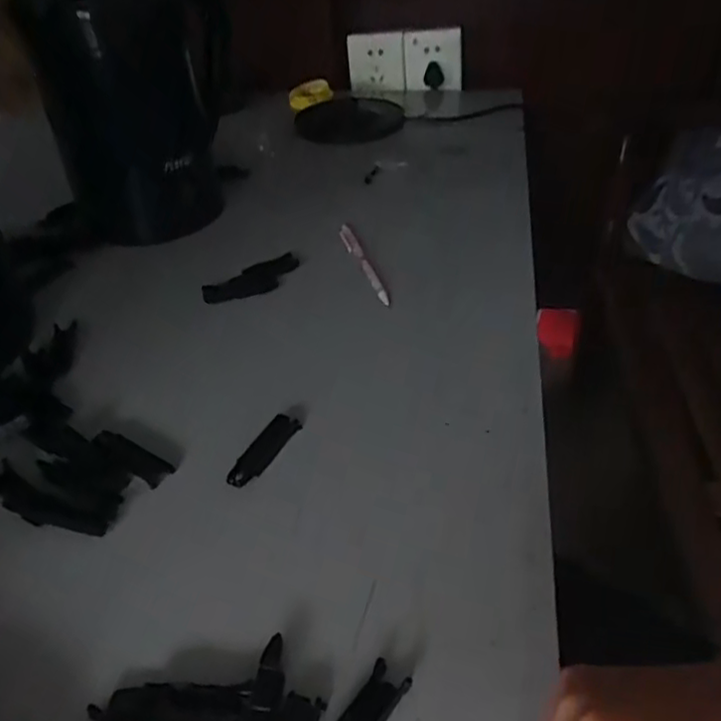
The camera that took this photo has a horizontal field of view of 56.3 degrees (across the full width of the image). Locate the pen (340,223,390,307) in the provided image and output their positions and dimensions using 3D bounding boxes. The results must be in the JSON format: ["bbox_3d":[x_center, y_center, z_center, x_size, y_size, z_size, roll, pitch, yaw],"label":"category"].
[{"bbox_3d":[0.001,-0.093,0.618,0.012,0.012,0.157,-11,38,-11],"label":"pen"}]

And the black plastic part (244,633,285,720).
[{"bbox_3d":[-0.043,0.153,0.301,0.013,0.010,0.062,5,38,9],"label":"black plastic part"}]

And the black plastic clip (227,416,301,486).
[{"bbox_3d":[-0.062,0.058,0.432,0.020,0.009,0.063,17,41,23],"label":"black plastic clip"}]

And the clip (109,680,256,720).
[{"bbox_3d":[-0.081,0.155,0.305,0.065,0.013,0.019,2,37,6],"label":"clip"}]

